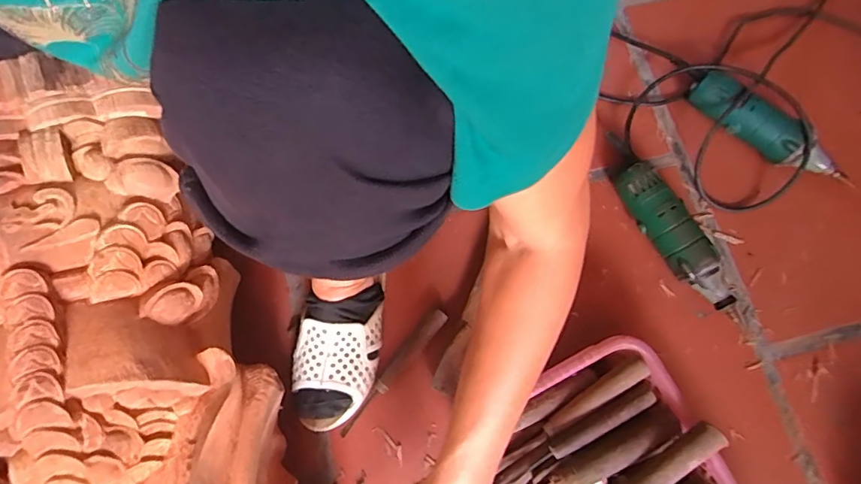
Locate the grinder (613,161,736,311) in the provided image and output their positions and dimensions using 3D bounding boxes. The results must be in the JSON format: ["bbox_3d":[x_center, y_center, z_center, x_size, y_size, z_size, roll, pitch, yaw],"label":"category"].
[{"bbox_3d":[0.286,-0.008,0.572,0.046,0.052,0.192,-27,75,-9],"label":"grinder"}]

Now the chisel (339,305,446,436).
[{"bbox_3d":[-0.041,0.145,0.538,0.018,0.020,0.167,38,76,10],"label":"chisel"}]

